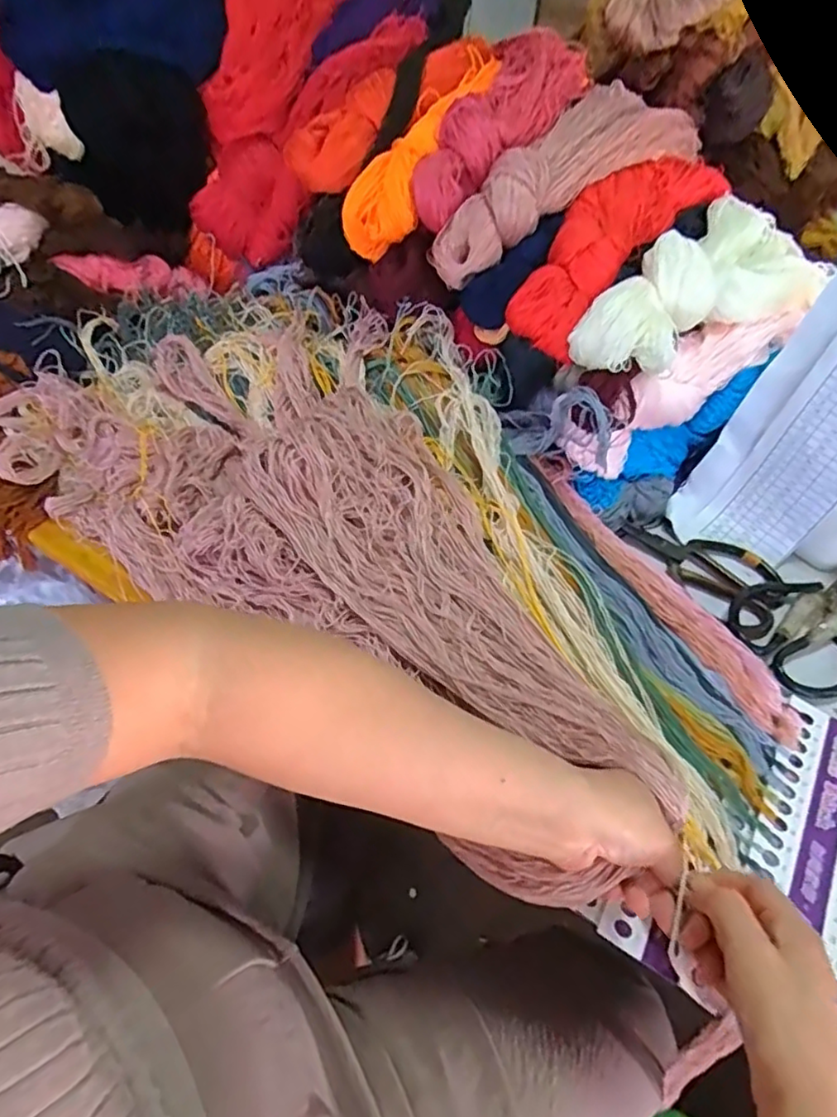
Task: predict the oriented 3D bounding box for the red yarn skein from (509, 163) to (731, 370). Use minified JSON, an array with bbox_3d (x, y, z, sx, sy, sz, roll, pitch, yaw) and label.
[{"bbox_3d":[0.197,-0.313,0.598,0.077,0.089,0.302,34,60,22],"label":"red yarn skein"}]

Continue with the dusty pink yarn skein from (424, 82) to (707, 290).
[{"bbox_3d":[0.158,-0.390,0.618,0.358,0.090,0.095,-34,61,-23],"label":"dusty pink yarn skein"}]

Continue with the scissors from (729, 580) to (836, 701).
[{"bbox_3d":[0.368,0.037,0.560,0.110,0.019,0.208,38,61,24],"label":"scissors"}]

